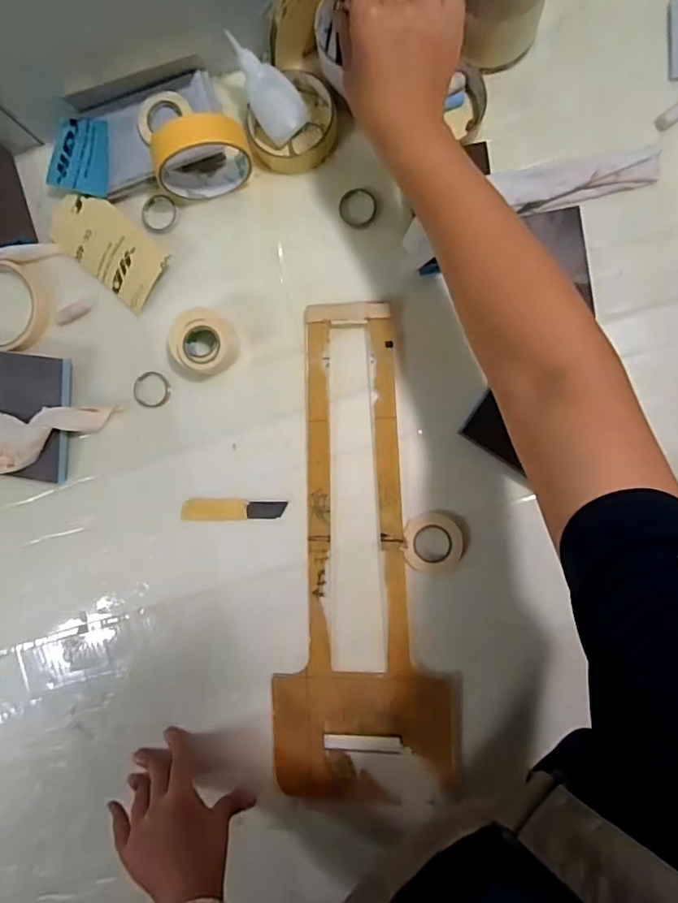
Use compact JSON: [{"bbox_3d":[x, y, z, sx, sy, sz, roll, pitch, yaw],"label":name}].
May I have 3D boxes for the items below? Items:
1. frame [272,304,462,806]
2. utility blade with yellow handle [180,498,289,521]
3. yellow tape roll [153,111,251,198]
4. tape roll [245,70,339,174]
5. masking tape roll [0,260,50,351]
[{"bbox_3d":[0.024,0.097,0.482,0.167,0.009,0.453,0,92,7],"label":"frame"},{"bbox_3d":[-0.100,0.055,0.493,0.100,0.004,0.021,0,92,6],"label":"utility blade with yellow handle"},{"bbox_3d":[-0.119,-0.257,0.457,0.082,0.069,0.033,-16,90,6],"label":"yellow tape roll"},{"bbox_3d":[-0.043,-0.301,0.475,0.082,0.021,0.081,0,92,6],"label":"tape roll"},{"bbox_3d":[-0.331,-0.142,0.506,0.093,0.019,0.083,14,94,5],"label":"masking tape roll"}]

